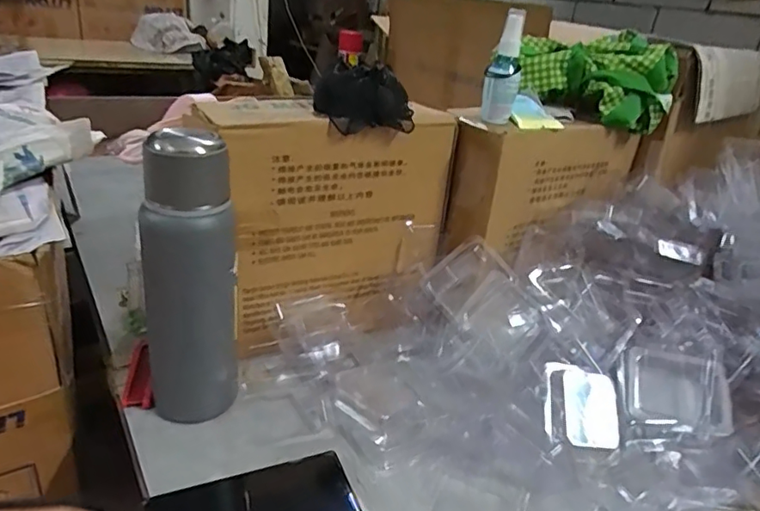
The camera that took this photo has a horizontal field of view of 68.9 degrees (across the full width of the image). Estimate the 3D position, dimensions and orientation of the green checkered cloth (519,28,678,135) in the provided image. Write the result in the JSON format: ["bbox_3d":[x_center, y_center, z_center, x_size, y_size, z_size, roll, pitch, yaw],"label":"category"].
[{"bbox_3d":[0.281,-0.236,0.734,0.197,0.099,0.097,14,26,14],"label":"green checkered cloth"}]

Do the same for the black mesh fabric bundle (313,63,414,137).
[{"bbox_3d":[-0.015,-0.171,0.599,0.099,0.059,0.063,-4,27,-23],"label":"black mesh fabric bundle"}]

